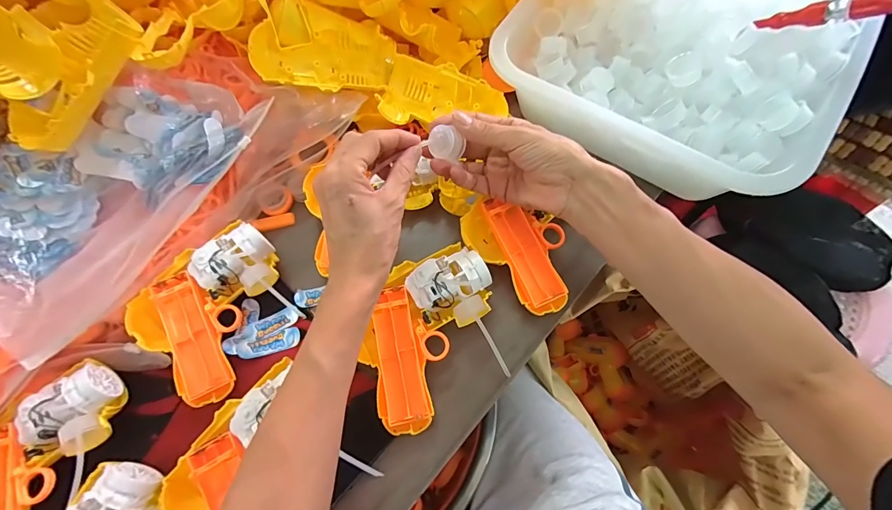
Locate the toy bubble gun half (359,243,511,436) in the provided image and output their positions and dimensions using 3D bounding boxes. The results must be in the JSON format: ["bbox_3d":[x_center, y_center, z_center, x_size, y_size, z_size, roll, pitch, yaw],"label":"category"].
[{"bbox_3d":[-0.011,0.066,0.339,0.131,0.033,0.129,-26,68,-8],"label":"toy bubble gun half"}]

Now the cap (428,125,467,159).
[{"bbox_3d":[0.002,-0.094,0.335,0.030,0.018,0.024,30,114,5],"label":"cap"}]

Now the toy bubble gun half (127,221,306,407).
[{"bbox_3d":[-0.203,0.046,0.357,0.117,0.037,0.134,42,75,17],"label":"toy bubble gun half"}]

